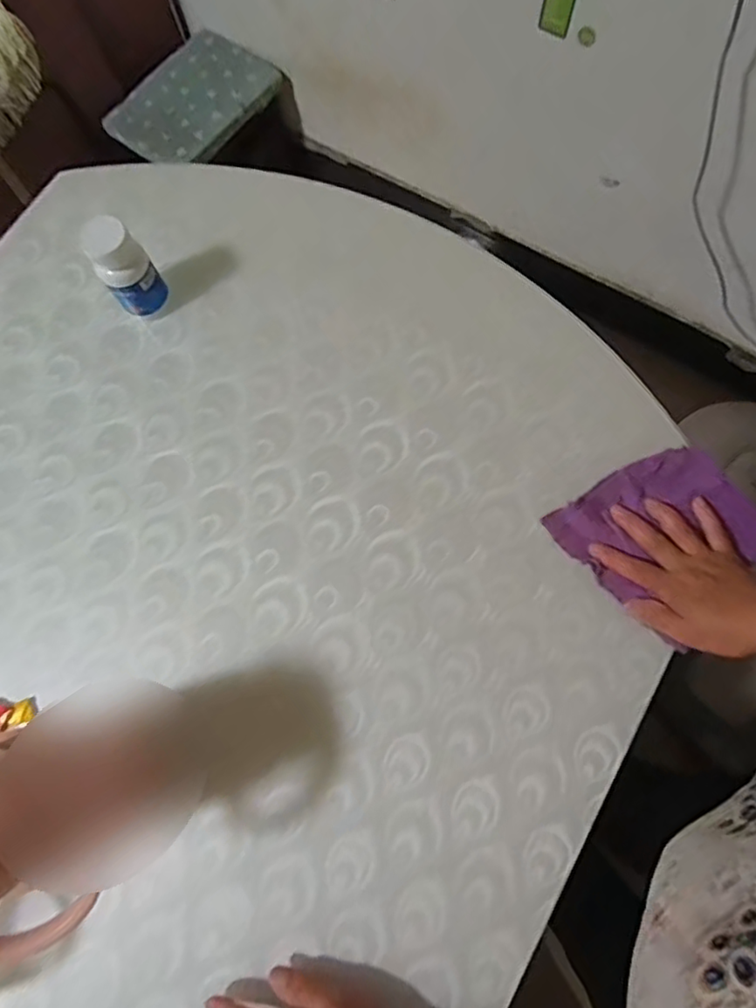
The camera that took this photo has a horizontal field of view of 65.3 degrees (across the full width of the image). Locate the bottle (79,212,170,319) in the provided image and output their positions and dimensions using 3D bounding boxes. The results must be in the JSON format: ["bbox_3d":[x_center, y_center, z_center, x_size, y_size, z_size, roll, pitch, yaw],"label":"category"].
[{"bbox_3d":[-0.252,-0.233,0.599,0.054,0.119,0.045,-36,78,-8],"label":"bottle"}]

